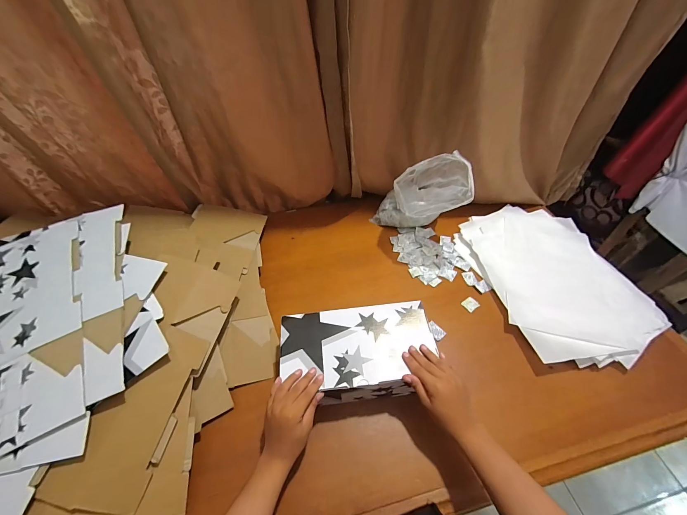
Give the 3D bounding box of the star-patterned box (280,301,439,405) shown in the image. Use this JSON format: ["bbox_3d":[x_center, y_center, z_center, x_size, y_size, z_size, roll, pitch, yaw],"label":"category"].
[{"bbox_3d":[0.027,0.181,0.553,0.272,0.086,0.153,-7,51,-5],"label":"star-patterned box"}]

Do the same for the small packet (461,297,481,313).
[{"bbox_3d":[0.301,0.111,0.689,0.032,0.004,0.032,-38,56,-9],"label":"small packet"}]

